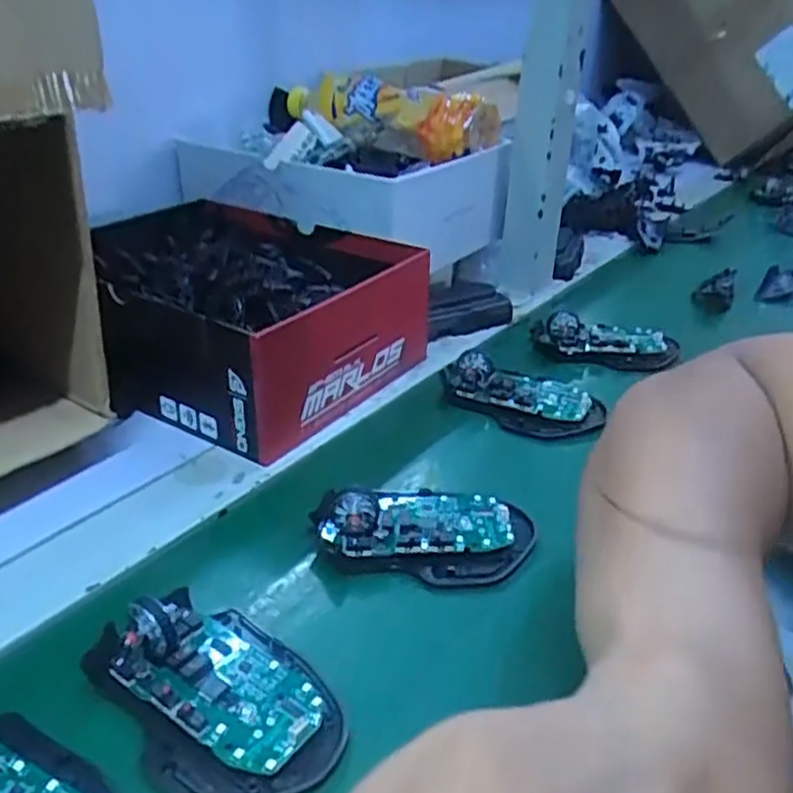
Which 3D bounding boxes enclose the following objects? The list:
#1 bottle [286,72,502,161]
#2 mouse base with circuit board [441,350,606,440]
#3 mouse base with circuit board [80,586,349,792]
[{"bbox_3d":[-0.012,-0.260,0.692,0.225,0.055,0.061,18,33,25],"label":"bottle"},{"bbox_3d":[0.086,-0.004,0.528,0.113,0.027,0.064,11,29,15],"label":"mouse base with circuit board"},{"bbox_3d":[-0.074,0.115,0.312,0.072,0.029,0.110,-22,37,-37],"label":"mouse base with circuit board"}]

